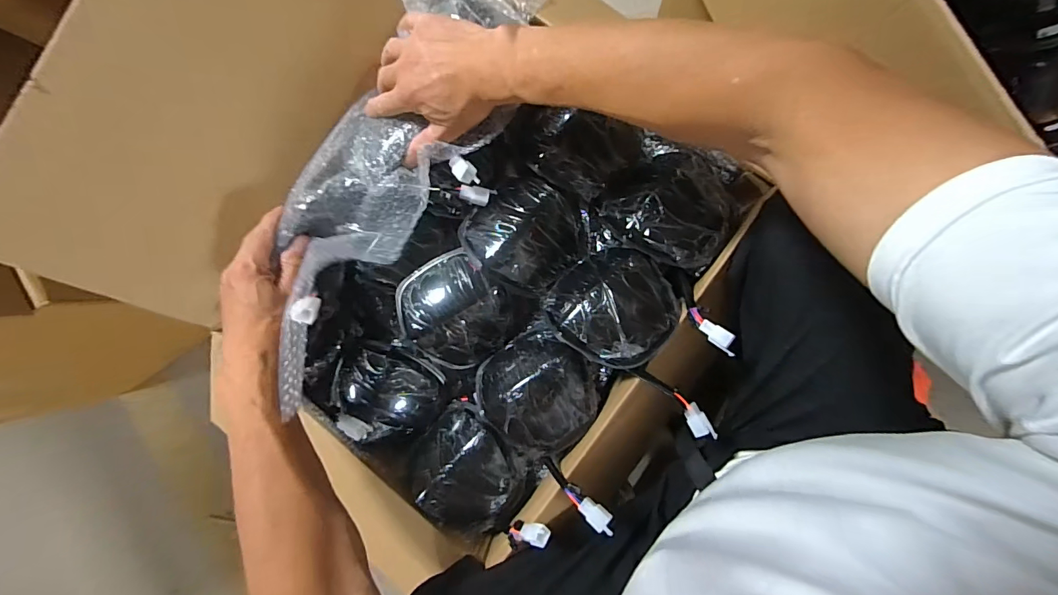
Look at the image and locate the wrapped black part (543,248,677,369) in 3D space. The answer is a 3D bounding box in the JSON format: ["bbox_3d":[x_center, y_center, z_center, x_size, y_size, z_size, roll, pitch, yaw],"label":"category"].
[{"bbox_3d":[0.086,0.005,0.461,0.121,0.066,0.112,0,92,7],"label":"wrapped black part"}]

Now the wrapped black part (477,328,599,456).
[{"bbox_3d":[0.012,0.103,0.487,0.118,0.045,0.123,0,92,7],"label":"wrapped black part"}]

